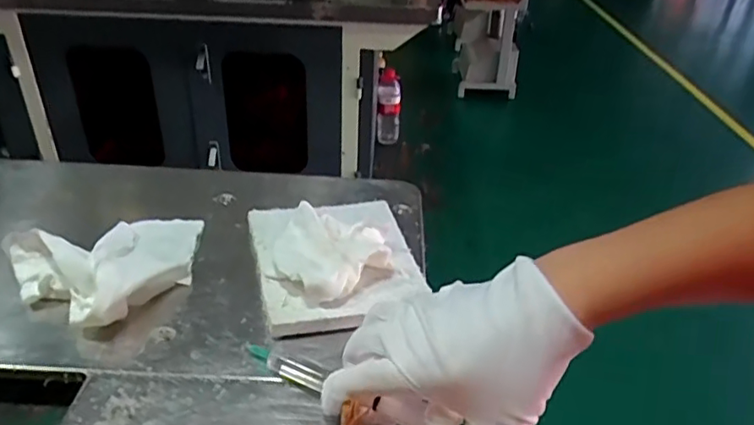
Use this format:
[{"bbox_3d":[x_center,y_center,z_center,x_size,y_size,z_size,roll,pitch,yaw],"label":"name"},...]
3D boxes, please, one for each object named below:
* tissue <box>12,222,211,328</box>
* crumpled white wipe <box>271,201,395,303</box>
[{"bbox_3d":[-0.213,0.028,0.496,0.125,0.048,0.152,22,38,24],"label":"tissue"},{"bbox_3d":[-0.043,0.032,0.490,0.089,0.041,0.090,1,33,-1],"label":"crumpled white wipe"}]

